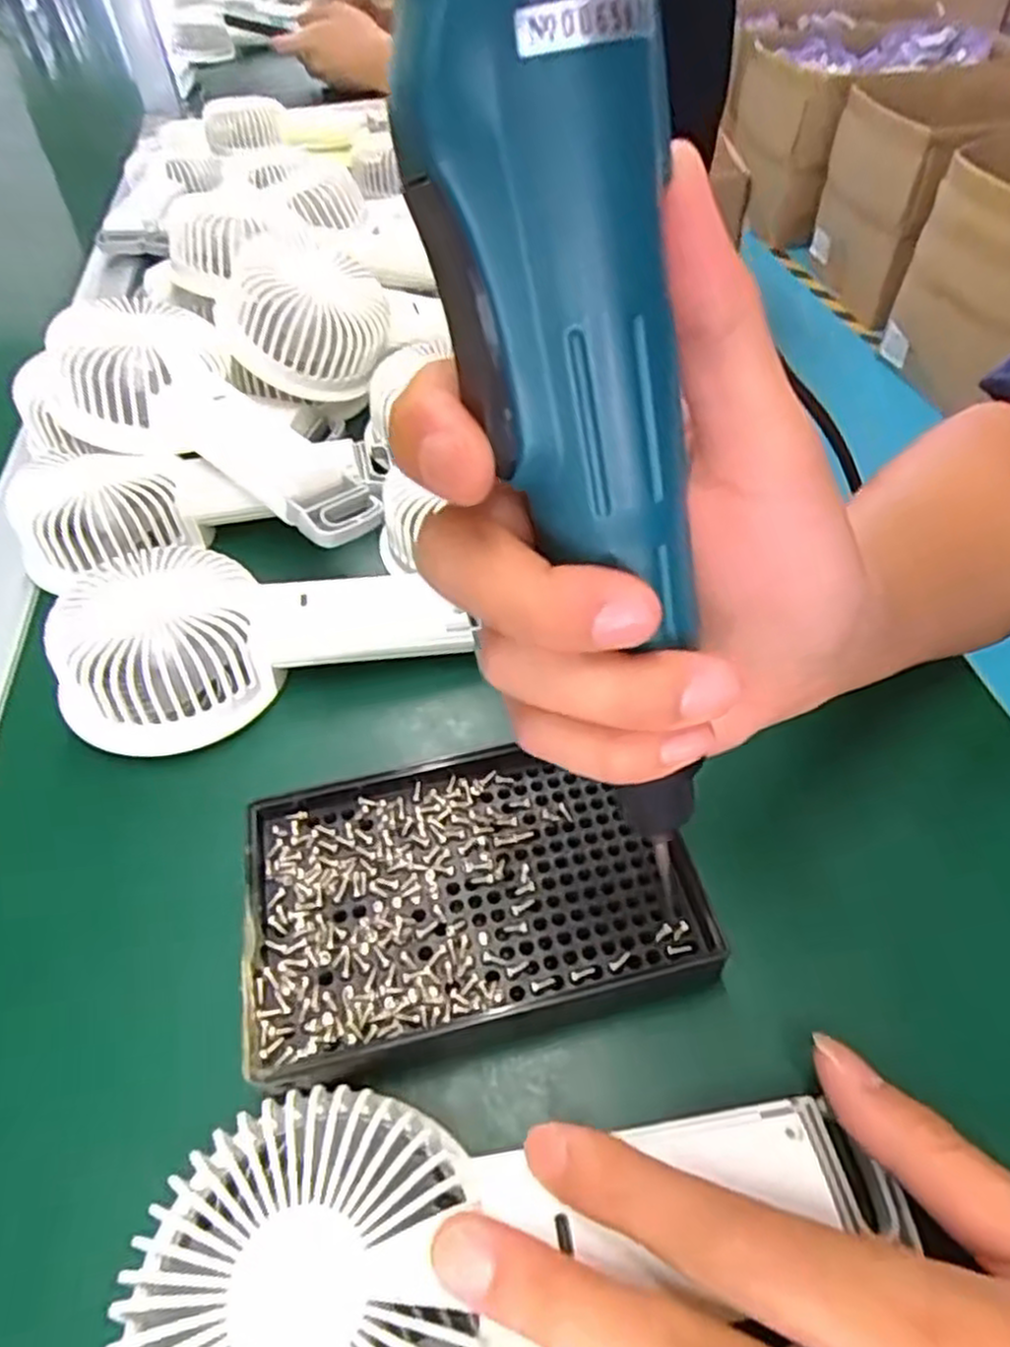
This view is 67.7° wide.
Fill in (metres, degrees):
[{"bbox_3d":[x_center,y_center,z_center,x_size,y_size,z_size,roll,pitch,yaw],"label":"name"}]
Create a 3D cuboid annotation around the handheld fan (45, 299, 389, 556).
[{"bbox_3d":[-0.137,-0.121,0.362,0.189,0.042,0.083,33,57,7],"label":"handheld fan"}]

